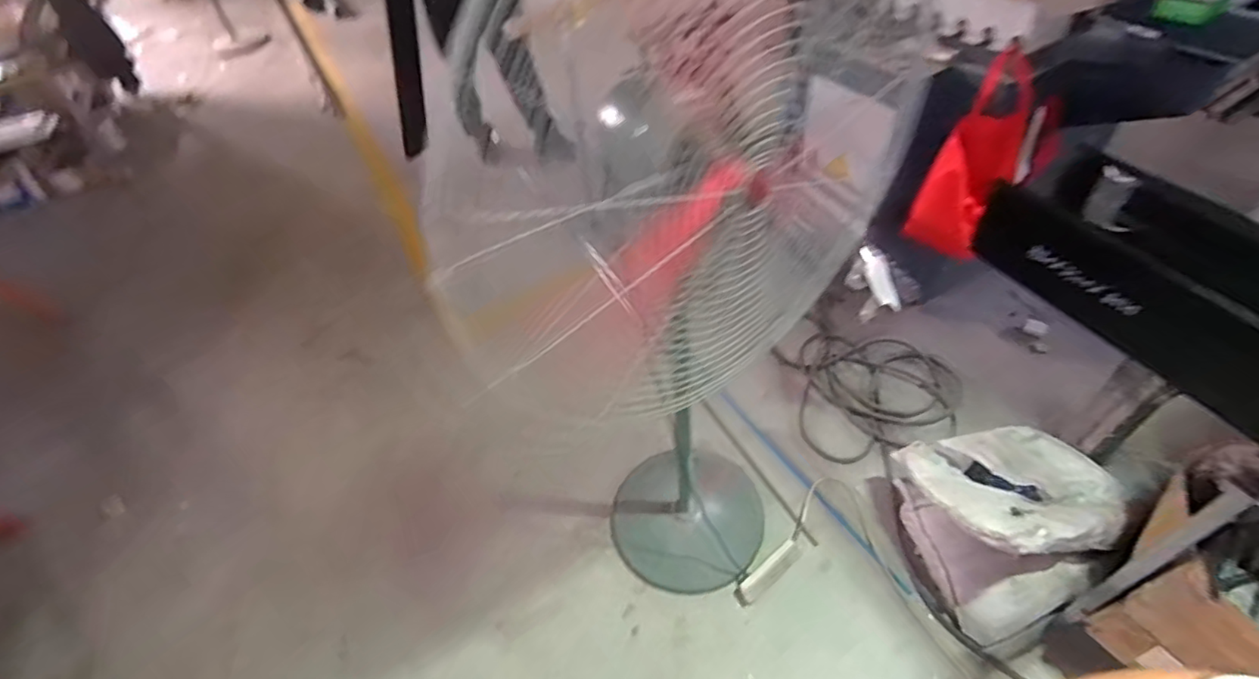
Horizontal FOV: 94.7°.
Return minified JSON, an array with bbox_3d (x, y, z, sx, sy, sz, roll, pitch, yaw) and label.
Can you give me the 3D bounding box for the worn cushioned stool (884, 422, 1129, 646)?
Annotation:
[{"bbox_3d":[0.898,0.430,1.387,0.340,0.357,0.425,-12,48,-6],"label":"worn cushioned stool"}]

